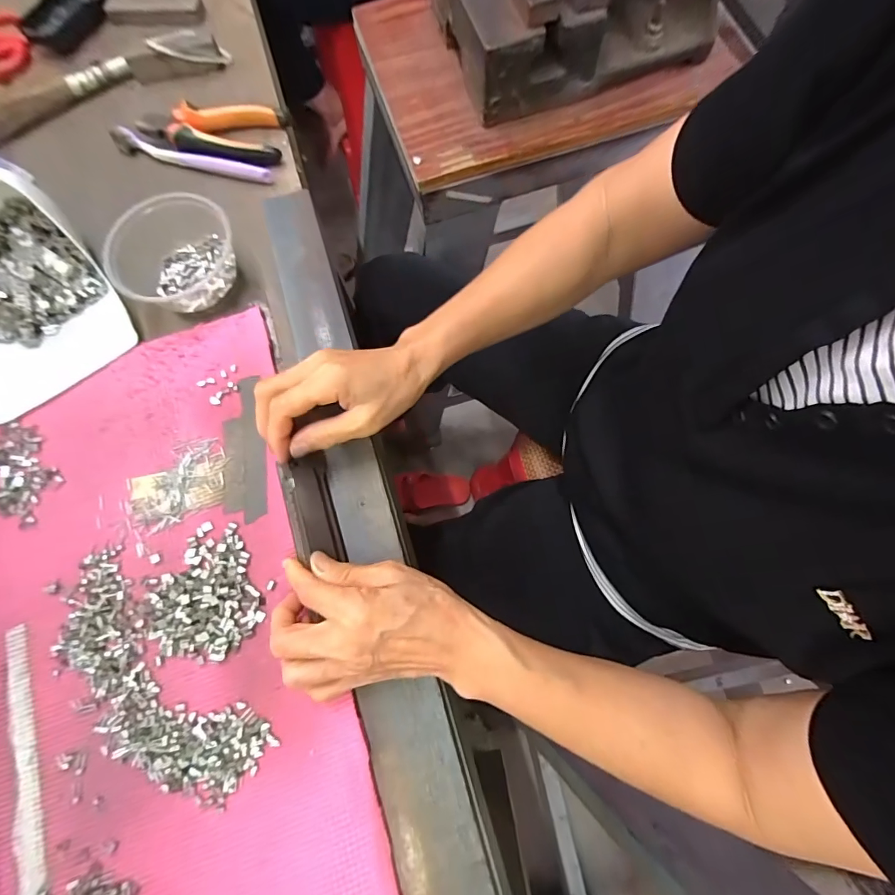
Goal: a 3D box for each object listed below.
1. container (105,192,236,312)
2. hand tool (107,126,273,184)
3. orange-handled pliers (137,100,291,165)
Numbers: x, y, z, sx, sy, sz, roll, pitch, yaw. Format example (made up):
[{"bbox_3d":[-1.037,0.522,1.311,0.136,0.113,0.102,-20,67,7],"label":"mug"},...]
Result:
[{"bbox_3d":[-0.242,-0.172,0.390,0.098,0.047,0.105,33,78,10],"label":"container"},{"bbox_3d":[-0.265,-0.297,0.446,0.177,0.013,0.020,19,76,8],"label":"hand tool"},{"bbox_3d":[-0.245,-0.326,0.449,0.149,0.022,0.068,9,75,6],"label":"orange-handled pliers"}]

